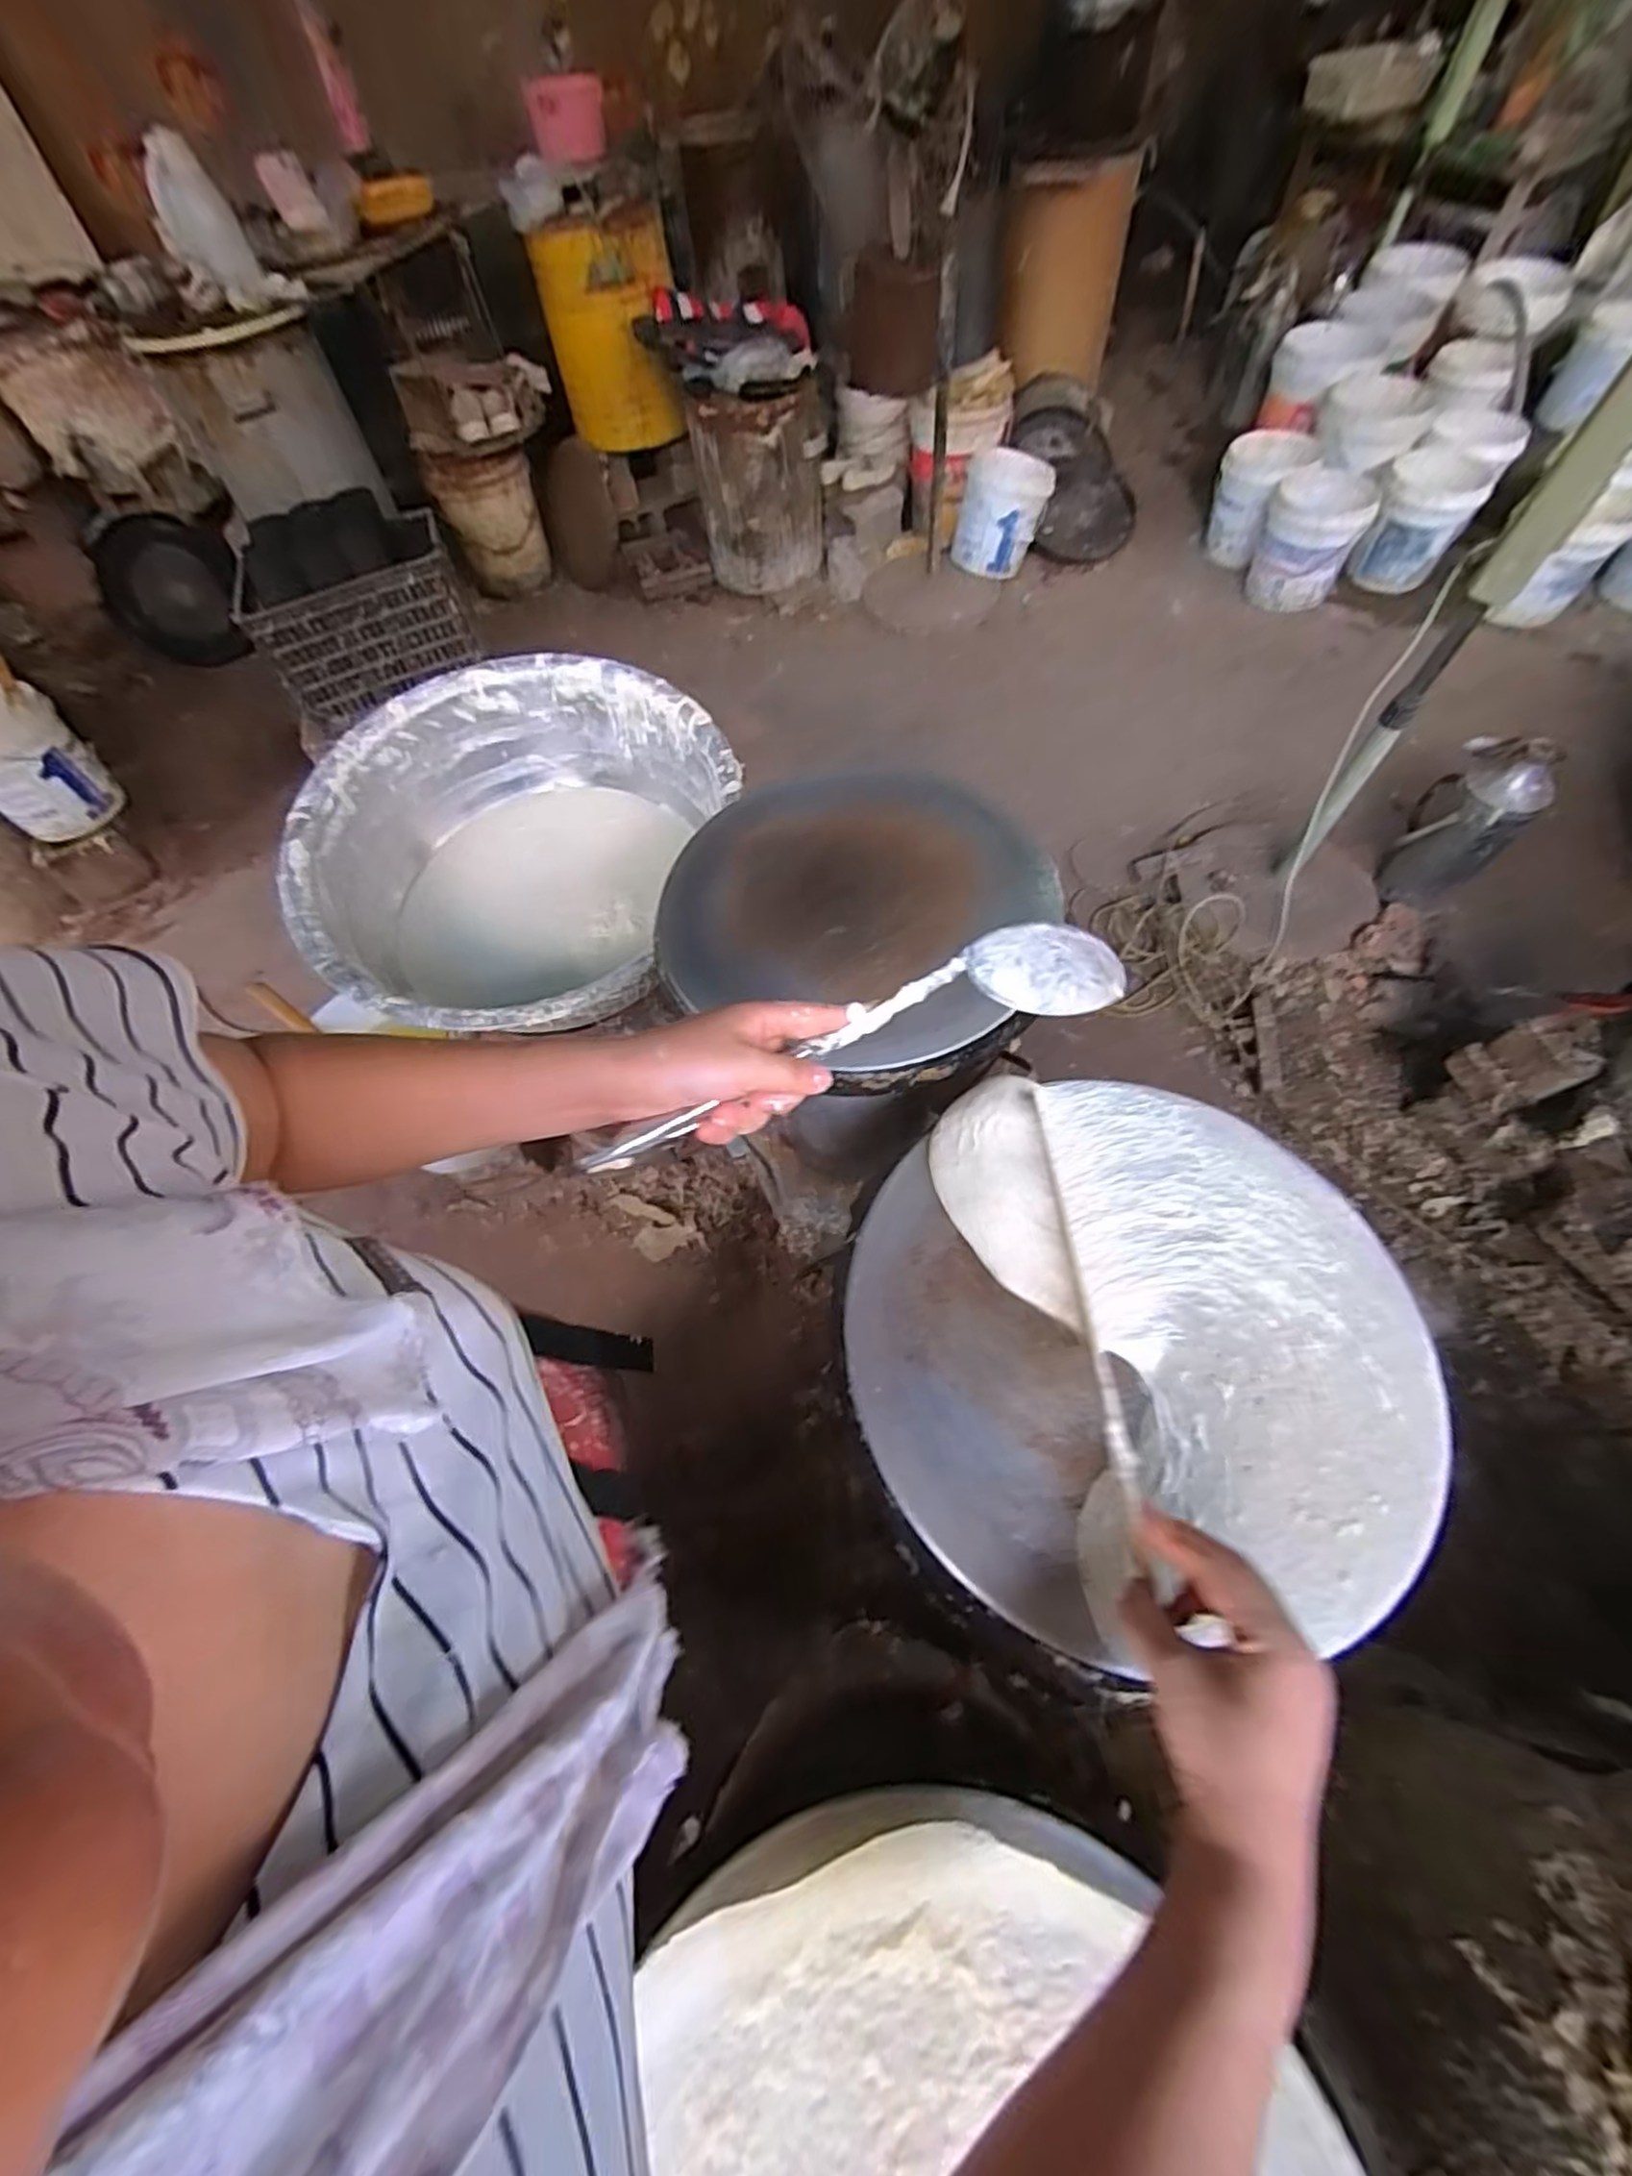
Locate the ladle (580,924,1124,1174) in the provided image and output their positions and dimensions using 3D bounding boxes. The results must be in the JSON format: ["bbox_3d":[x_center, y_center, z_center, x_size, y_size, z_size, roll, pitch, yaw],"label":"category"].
[{"bbox_3d":[0.024,-0.023,0.426,0.318,0.060,0.060,-21,62,-13],"label":"ladle"}]

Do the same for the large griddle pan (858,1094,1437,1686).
[{"bbox_3d":[0.205,0.154,0.478,0.355,0.021,0.336,-6,61,1],"label":"large griddle pan"}]

